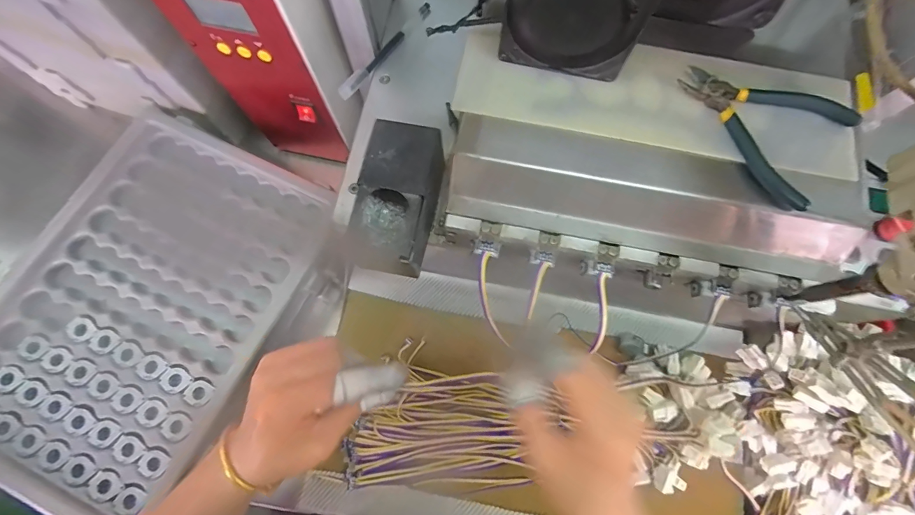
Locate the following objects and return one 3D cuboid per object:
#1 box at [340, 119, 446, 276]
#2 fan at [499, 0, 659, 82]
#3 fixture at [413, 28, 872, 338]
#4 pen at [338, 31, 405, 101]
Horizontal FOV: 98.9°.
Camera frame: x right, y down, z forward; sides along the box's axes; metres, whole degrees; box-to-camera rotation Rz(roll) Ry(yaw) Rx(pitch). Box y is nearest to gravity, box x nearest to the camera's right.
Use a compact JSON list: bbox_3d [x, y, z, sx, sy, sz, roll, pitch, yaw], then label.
[{"bbox_3d":[-0.049,-0.046,0.325,0.066,0.061,0.111,15,75,4],"label":"box"},{"bbox_3d":[0.075,-0.167,0.262,0.102,0.090,0.028,10,75,3],"label":"fan"},{"bbox_3d":[0.141,-0.061,0.310,0.299,0.071,0.189,9,75,2],"label":"fixture"},{"bbox_3d":[-0.086,-0.196,0.397,0.012,0.008,0.092,39,78,10],"label":"pen"}]

